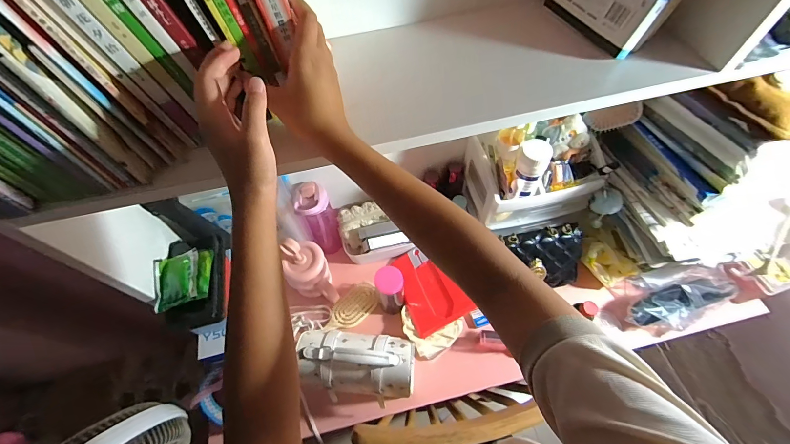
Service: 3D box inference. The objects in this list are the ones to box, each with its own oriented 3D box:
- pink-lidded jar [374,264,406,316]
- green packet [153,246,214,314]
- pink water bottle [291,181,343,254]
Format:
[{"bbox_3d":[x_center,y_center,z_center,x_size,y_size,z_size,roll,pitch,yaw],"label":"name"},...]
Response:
[{"bbox_3d":[-0.009,0.145,0.707,0.053,0.128,0.055,-1,59,2],"label":"pink-lidded jar"},{"bbox_3d":[-0.347,0.089,0.556,0.083,0.025,0.094,-12,59,-5],"label":"green packet"},{"bbox_3d":[-0.169,-0.004,0.759,0.074,0.189,0.080,-23,60,-11],"label":"pink water bottle"}]

